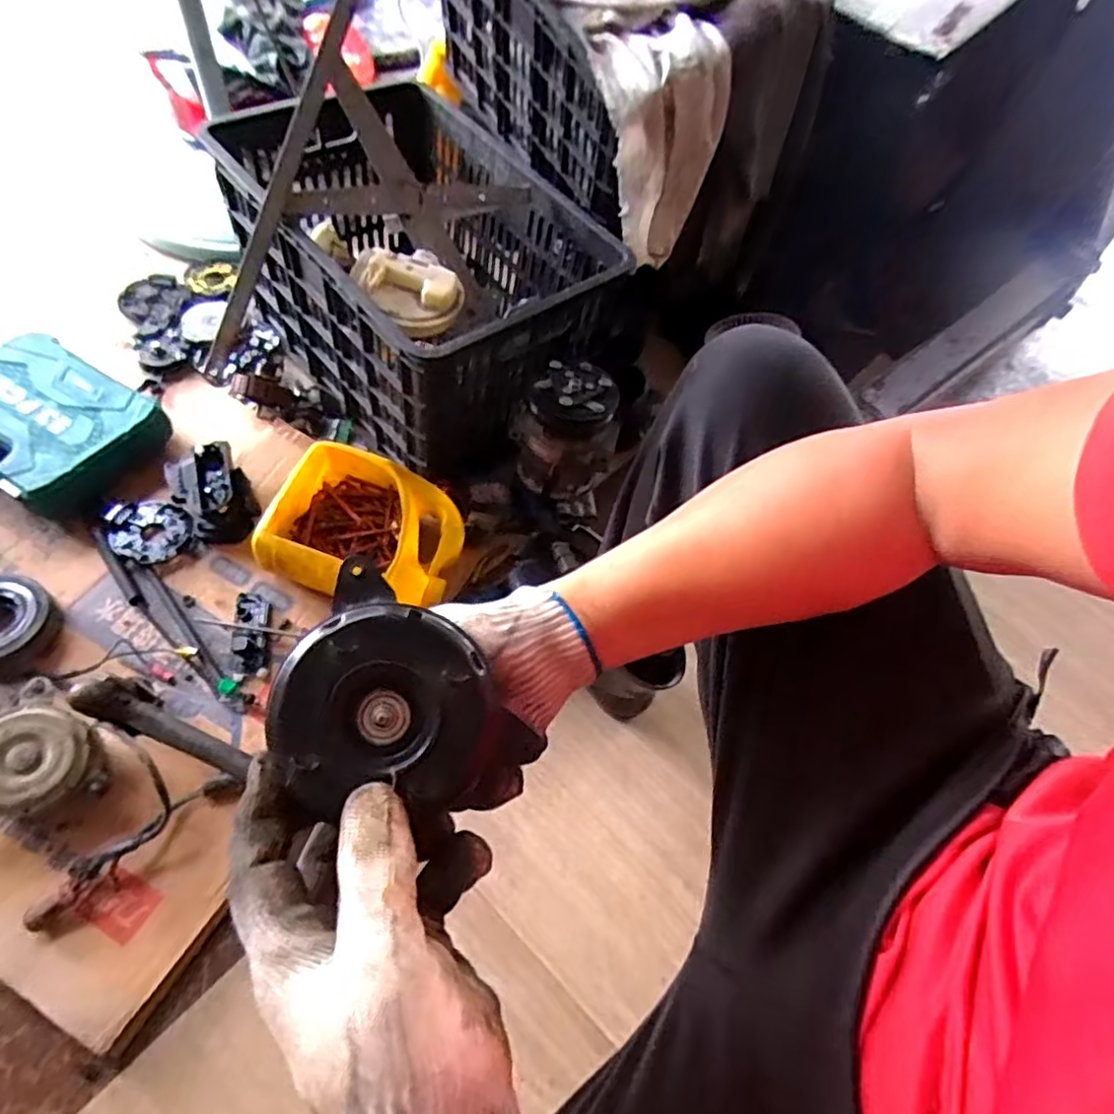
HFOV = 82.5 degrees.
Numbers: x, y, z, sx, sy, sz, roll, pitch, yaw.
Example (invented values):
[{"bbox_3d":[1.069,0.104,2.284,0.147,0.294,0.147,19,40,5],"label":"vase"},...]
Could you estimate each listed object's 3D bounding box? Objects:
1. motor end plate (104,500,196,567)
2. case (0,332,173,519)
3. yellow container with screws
[{"bbox_3d":[-0.521,-0.035,0.800,0.100,0.023,0.083,22,59,3],"label":"motor end plate"},{"bbox_3d":[-0.655,-0.173,0.816,0.253,0.075,0.198,31,60,8],"label":"case"},{"bbox_3d":[-0.232,-0.036,0.790,0.219,0.084,0.184,13,59,-3],"label":"yellow container with screws"}]

